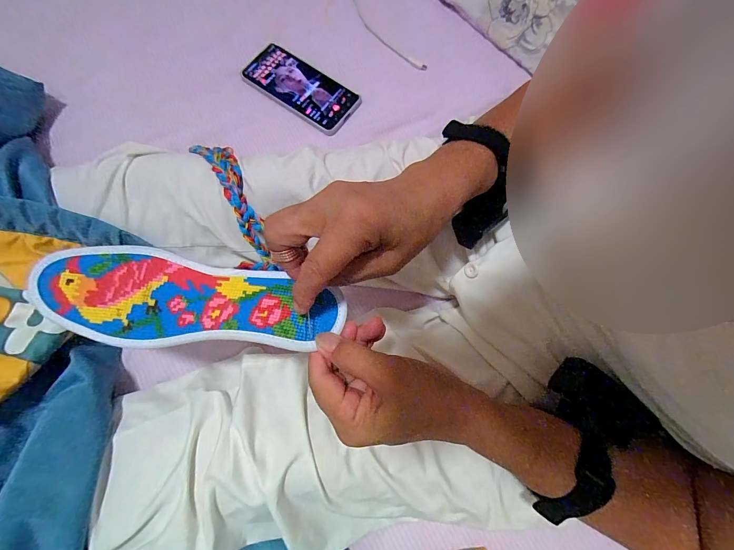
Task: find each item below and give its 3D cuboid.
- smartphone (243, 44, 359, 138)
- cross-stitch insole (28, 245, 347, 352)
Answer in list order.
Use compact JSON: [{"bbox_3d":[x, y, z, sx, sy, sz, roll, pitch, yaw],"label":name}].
[{"bbox_3d":[-0.094,-0.267,0.452,0.165,0.013,0.077,34,80,4],"label":"smartphone"},{"bbox_3d":[-0.136,0.020,0.241,0.234,0.016,0.069,6,72,6],"label":"cross-stitch insole"}]

